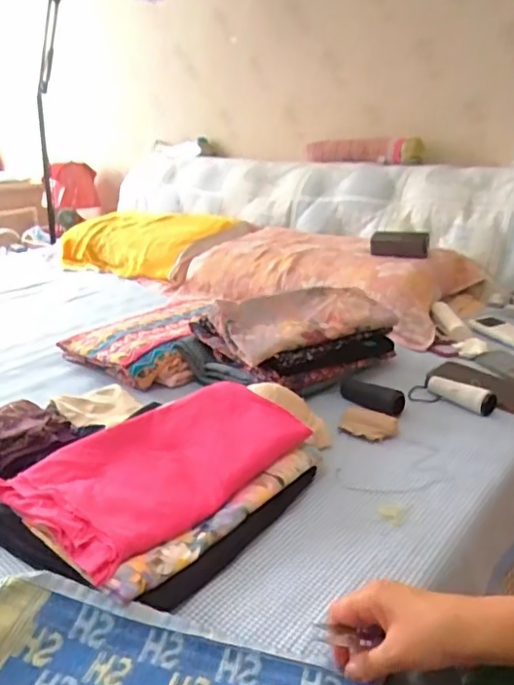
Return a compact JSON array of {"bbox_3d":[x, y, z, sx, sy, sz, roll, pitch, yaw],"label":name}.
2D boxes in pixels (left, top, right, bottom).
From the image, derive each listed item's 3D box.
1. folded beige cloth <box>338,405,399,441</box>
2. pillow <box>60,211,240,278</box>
[{"bbox_3d":[0.164,0.119,0.810,0.082,0.024,0.046,10,23,25],"label":"folded beige cloth"},{"bbox_3d":[-0.366,-0.326,1.749,0.592,0.159,0.298,17,27,29],"label":"pillow"}]

